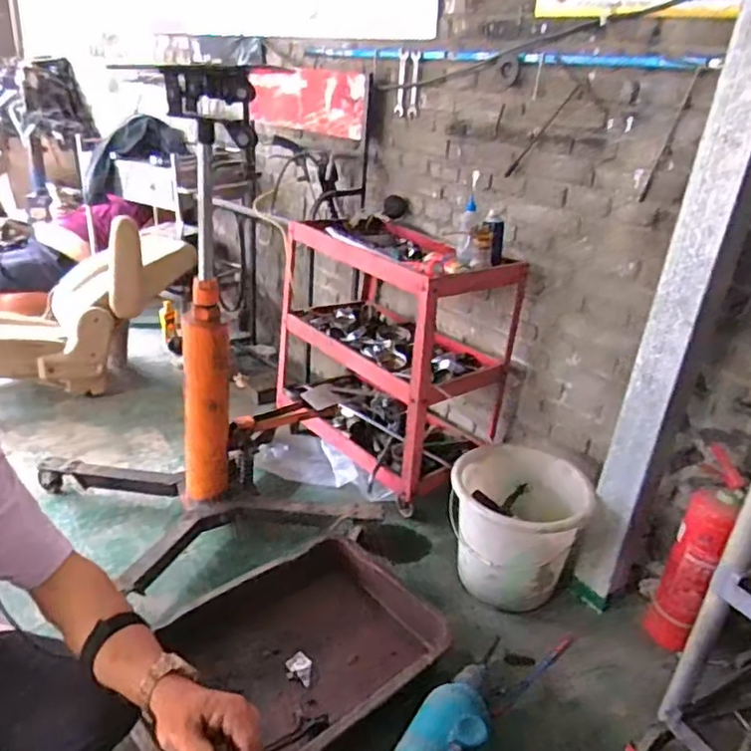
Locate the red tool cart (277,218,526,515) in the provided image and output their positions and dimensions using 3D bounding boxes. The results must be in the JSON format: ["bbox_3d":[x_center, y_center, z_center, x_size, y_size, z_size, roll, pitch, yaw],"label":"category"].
[{"bbox_3d":[0.029,-0.106,1.975,0.471,0.672,0.749,-19,35,-42],"label":"red tool cart"}]

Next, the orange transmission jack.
[{"bbox_3d":[-0.414,-0.119,1.506,0.699,1.138,0.571,-11,31,-33],"label":"orange transmission jack"}]

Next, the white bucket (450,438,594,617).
[{"bbox_3d":[0.356,0.400,1.596,0.331,0.295,0.301,17,27,21],"label":"white bucket"}]

